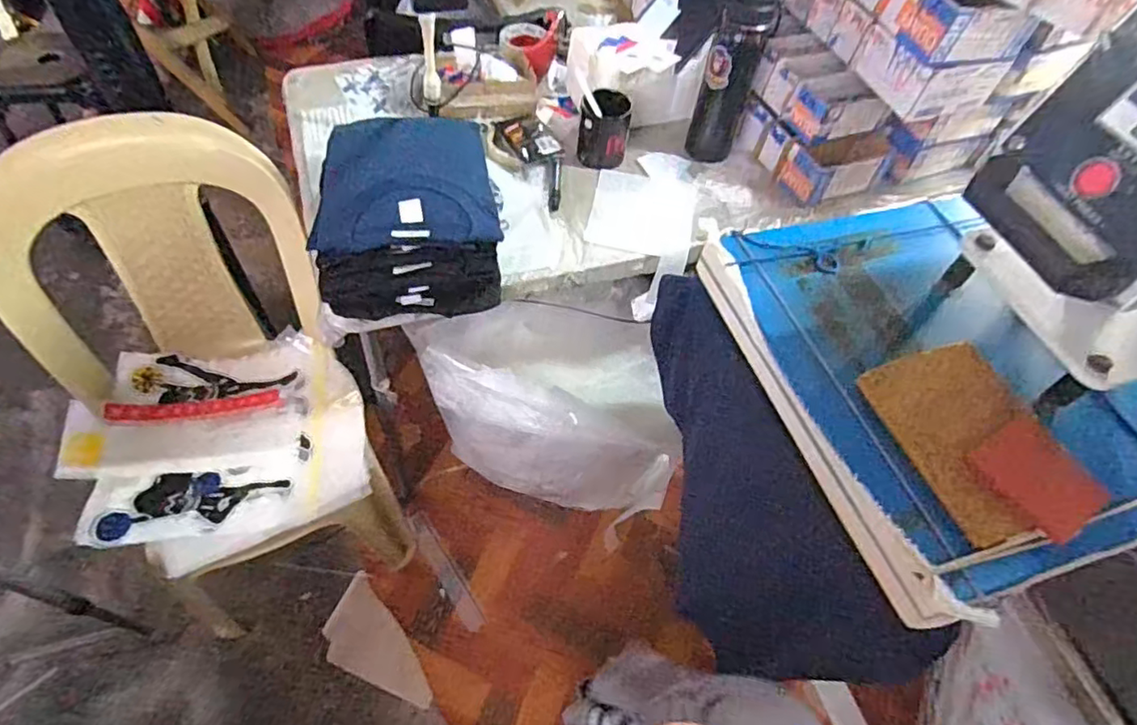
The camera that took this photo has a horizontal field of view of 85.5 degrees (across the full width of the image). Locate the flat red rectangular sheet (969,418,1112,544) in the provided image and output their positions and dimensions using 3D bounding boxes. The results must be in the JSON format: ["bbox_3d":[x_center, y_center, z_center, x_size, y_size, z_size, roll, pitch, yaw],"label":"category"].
[{"bbox_3d":[0.406,0.098,0.531,0.082,0.007,0.093,-25,61,-21],"label":"flat red rectangular sheet"}]

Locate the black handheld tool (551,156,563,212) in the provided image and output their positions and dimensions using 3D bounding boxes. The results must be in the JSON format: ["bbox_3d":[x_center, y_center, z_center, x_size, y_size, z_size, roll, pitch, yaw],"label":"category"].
[{"bbox_3d":[-0.020,-0.295,1.009,0.020,0.018,0.118,4,55,-3],"label":"black handheld tool"}]

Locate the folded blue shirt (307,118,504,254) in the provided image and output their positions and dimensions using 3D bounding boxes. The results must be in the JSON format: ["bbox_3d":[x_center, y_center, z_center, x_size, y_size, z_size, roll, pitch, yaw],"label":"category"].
[{"bbox_3d":[-0.225,-0.246,0.826,0.232,0.048,0.254,-8,56,-11],"label":"folded blue shirt"}]

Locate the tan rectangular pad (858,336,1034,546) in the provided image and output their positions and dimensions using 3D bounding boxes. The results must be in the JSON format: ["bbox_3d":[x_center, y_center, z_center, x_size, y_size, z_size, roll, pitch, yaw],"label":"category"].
[{"bbox_3d":[0.361,0.064,0.556,0.129,0.010,0.179,-13,57,-14],"label":"tan rectangular pad"}]

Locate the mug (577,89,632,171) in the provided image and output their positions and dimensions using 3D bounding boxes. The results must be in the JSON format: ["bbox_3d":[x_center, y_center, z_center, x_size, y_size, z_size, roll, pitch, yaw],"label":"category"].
[{"bbox_3d":[0.061,-0.393,1.038,0.084,0.098,0.083,9,55,0],"label":"mug"}]

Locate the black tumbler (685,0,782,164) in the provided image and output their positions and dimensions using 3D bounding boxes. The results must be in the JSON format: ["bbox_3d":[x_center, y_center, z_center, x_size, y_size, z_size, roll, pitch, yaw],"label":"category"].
[{"bbox_3d":[0.261,-0.461,0.990,0.081,0.283,0.087,3,55,-4],"label":"black tumbler"}]

